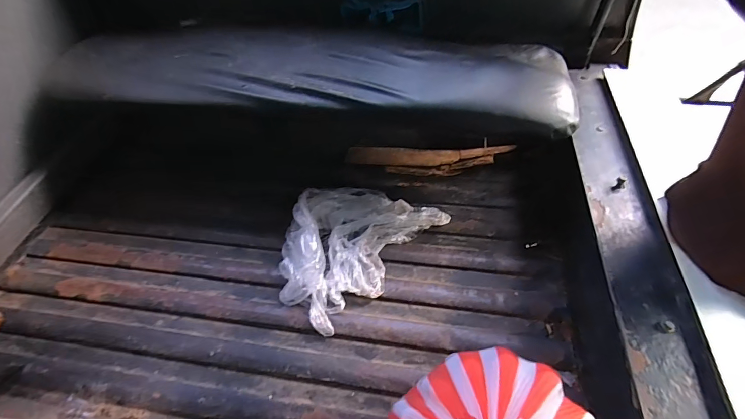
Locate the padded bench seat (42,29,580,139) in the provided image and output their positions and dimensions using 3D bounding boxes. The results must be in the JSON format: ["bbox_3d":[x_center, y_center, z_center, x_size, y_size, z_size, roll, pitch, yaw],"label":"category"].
[{"bbox_3d":[-0.223,-0.384,1.039,1.442,0.088,0.305,5,50,15],"label":"padded bench seat"}]

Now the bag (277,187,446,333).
[{"bbox_3d":[-0.066,0.071,1.002,0.343,0.083,0.452,30,60,25],"label":"bag"}]

